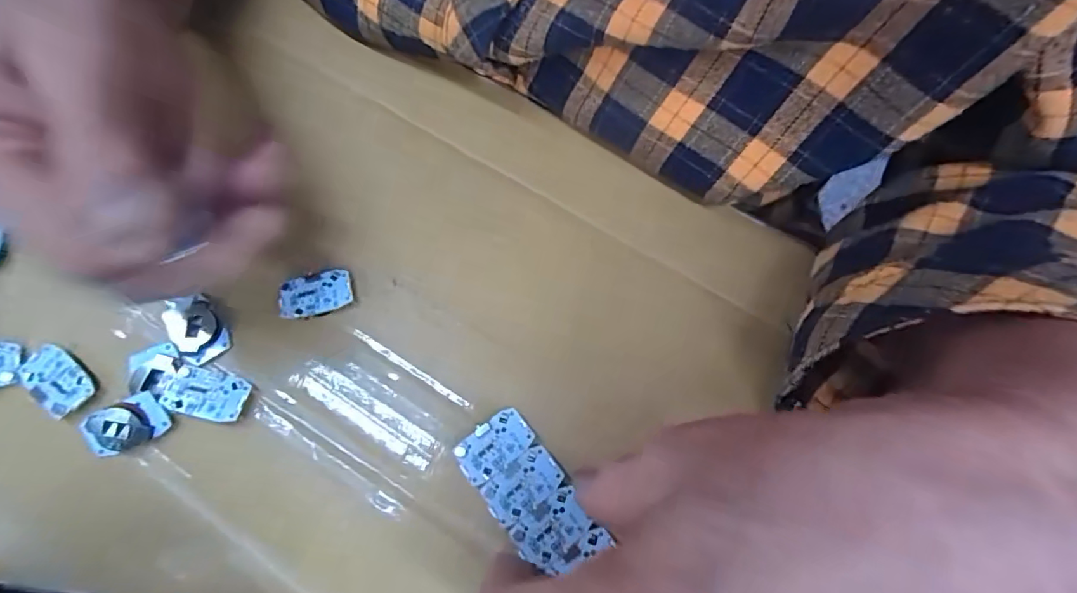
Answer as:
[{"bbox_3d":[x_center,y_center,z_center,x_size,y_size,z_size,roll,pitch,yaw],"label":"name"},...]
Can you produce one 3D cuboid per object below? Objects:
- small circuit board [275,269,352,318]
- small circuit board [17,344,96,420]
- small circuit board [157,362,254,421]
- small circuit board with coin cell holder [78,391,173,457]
[{"bbox_3d":[-0.096,-0.001,0.212,0.030,0.004,0.018,-14,70,-8],"label":"small circuit board"},{"bbox_3d":[-0.191,0.033,0.195,0.029,0.005,0.019,37,72,11],"label":"small circuit board"},{"bbox_3d":[-0.131,0.038,0.194,0.029,0.005,0.019,13,69,3],"label":"small circuit board"},{"bbox_3d":[-0.158,0.049,0.189,0.029,0.004,0.018,-24,92,-11],"label":"small circuit board with coin cell holder"}]

